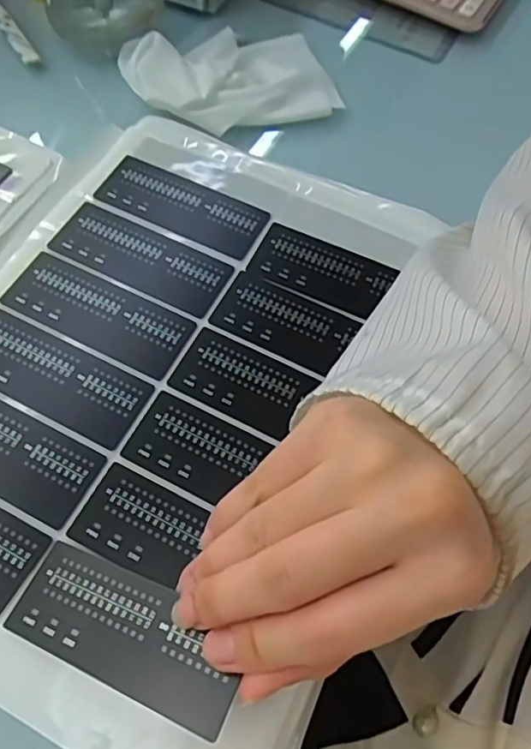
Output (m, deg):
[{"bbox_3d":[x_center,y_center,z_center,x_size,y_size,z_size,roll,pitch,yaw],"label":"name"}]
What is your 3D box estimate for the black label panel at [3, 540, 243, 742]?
[{"bbox_3d":[-0.050,0.091,0.202,0.092,0.004,0.036,12,55,24],"label":"black label panel"}]

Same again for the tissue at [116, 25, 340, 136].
[{"bbox_3d":[-0.024,-0.210,0.401,0.139,0.028,0.099,-18,65,-13],"label":"tissue"}]

